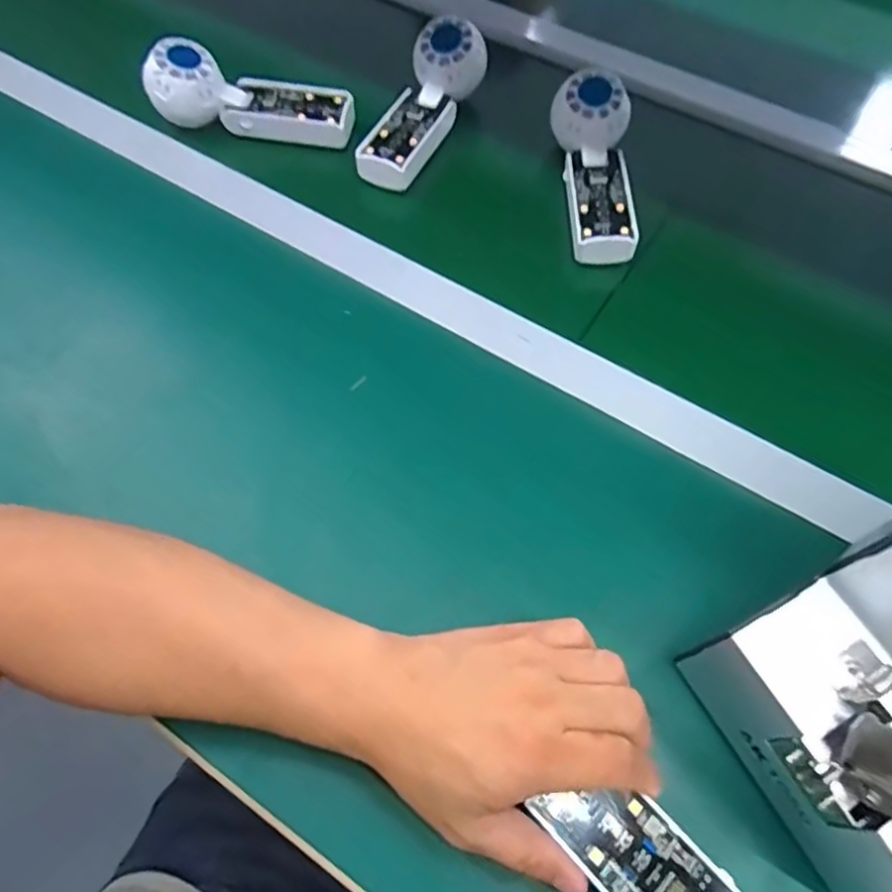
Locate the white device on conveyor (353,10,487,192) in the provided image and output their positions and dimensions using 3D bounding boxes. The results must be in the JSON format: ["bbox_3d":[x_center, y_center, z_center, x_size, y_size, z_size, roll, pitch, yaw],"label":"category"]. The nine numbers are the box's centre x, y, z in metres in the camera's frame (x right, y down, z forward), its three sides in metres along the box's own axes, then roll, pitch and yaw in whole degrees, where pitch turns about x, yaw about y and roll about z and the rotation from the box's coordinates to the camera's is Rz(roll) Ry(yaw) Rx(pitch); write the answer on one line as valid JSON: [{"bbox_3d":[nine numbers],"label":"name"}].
[{"bbox_3d":[-0.025,-0.292,0.527,0.063,0.053,0.159,25,66,11],"label":"white device on conveyor"}]

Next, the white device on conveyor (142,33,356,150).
[{"bbox_3d":[-0.166,-0.301,0.531,0.171,0.055,0.053,5,64,2],"label":"white device on conveyor"}]

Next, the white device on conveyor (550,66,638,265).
[{"bbox_3d":[0.117,-0.225,0.494,0.059,0.044,0.166,1,64,0],"label":"white device on conveyor"}]

